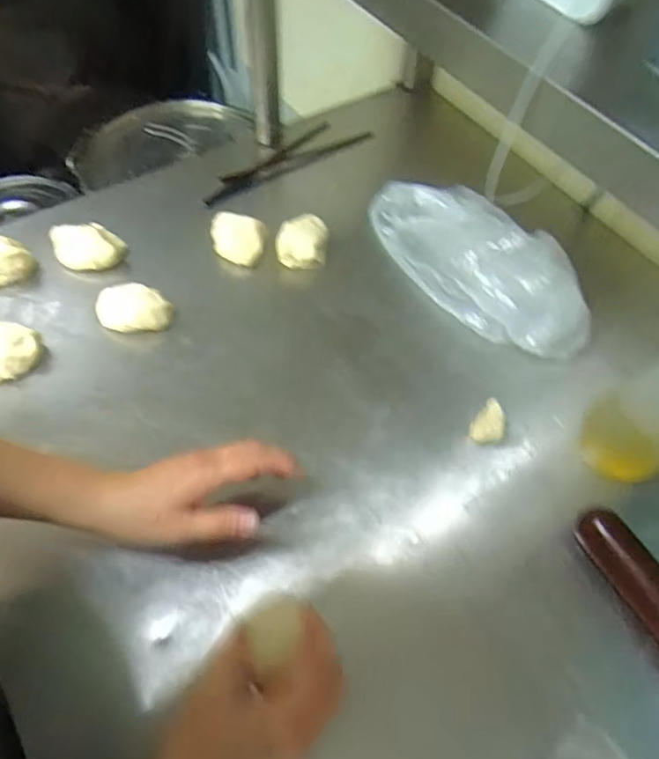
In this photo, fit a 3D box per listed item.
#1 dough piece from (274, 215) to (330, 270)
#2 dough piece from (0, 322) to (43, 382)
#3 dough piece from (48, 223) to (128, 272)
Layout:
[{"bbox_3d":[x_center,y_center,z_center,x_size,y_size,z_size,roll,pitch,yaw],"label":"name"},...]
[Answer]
[{"bbox_3d":[-0.030,-0.165,0.681,0.058,0.030,0.071,13,58,4],"label":"dough piece"},{"bbox_3d":[-0.324,-0.026,0.576,0.067,0.039,0.053,-33,65,-21],"label":"dough piece"},{"bbox_3d":[-0.277,-0.152,0.659,0.081,0.039,0.052,-5,58,-6],"label":"dough piece"}]

